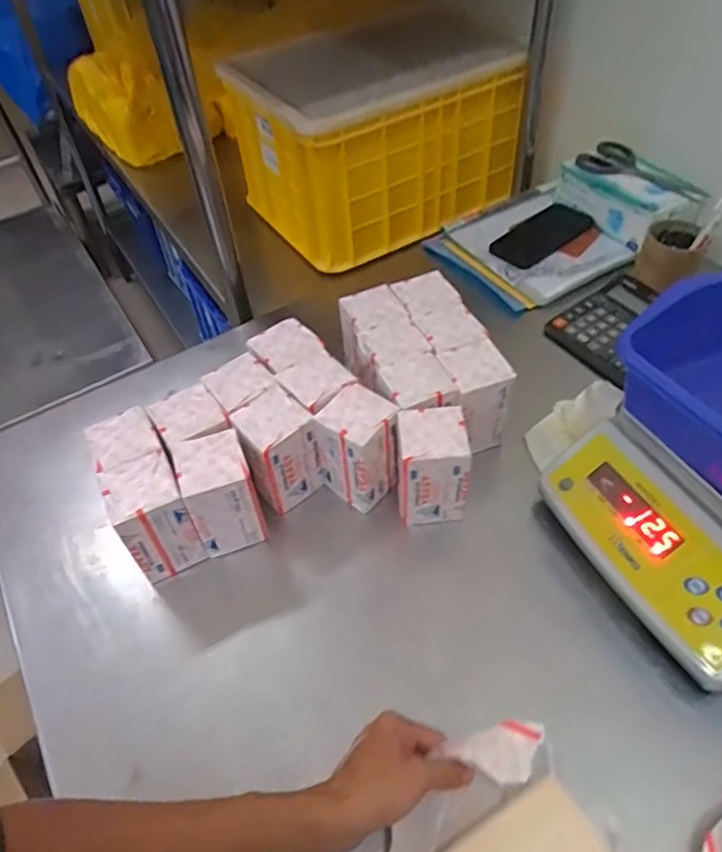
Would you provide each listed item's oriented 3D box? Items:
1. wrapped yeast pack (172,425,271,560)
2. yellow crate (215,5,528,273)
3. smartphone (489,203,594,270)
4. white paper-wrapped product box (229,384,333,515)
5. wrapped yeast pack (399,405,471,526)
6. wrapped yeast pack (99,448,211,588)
[{"bbox_3d":[-0.142,0.073,0.632,0.066,0.129,0.064,-19,51,-9],"label":"wrapped yeast pack"},{"bbox_3d":[0.015,-0.531,1.116,0.417,0.247,0.351,-30,53,-19],"label":"yellow crate"},{"bbox_3d":[0.284,-0.306,0.971,0.173,0.015,0.087,-34,55,-20],"label":"smartphone"},{"bbox_3d":[-0.088,0.027,0.664,0.076,0.117,0.073,-28,53,-16],"label":"white paper-wrapped product box"},{"bbox_3d":[0.073,0.040,0.637,0.069,0.112,0.065,-7,50,1],"label":"wrapped yeast pack"},{"bbox_3d":[-0.208,0.094,0.622,0.068,0.124,0.075,-22,51,-12],"label":"wrapped yeast pack"}]

